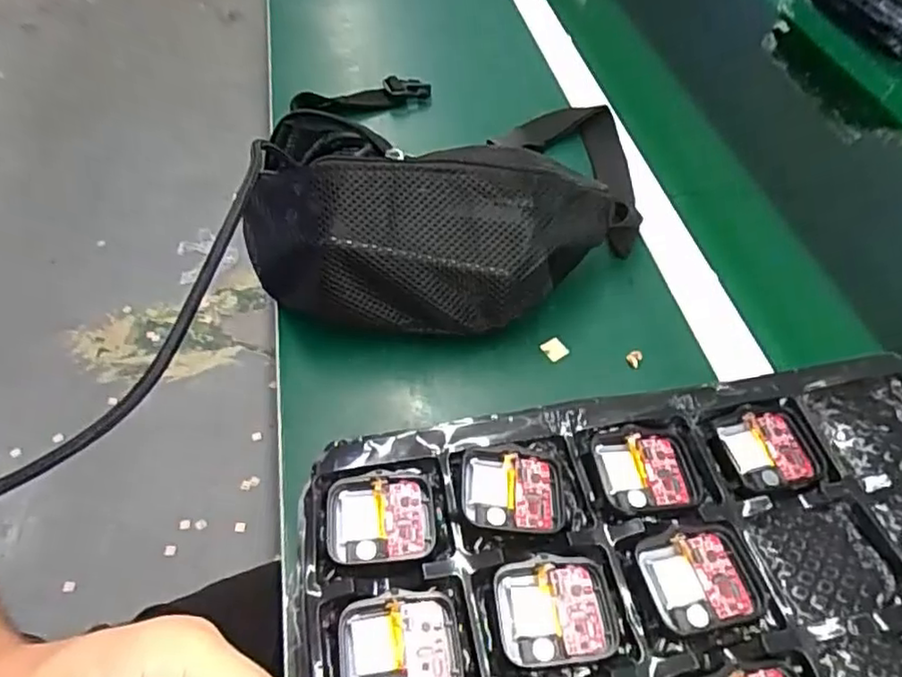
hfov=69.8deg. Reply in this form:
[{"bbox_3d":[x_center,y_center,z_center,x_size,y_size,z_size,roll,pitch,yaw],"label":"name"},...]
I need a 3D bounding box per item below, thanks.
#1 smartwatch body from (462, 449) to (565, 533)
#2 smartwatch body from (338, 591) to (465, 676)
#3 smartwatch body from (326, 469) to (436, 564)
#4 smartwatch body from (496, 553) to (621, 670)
[{"bbox_3d":[0.026,0.063,0.267,0.042,0.006,0.035,4,51,-1],"label":"smartwatch body"},{"bbox_3d":[-0.018,0.111,0.231,0.043,0.007,0.037,-3,51,-7],"label":"smartwatch body"},{"bbox_3d":[-0.028,0.073,0.262,0.043,0.008,0.036,-3,51,-7],"label":"smartwatch body"},{"bbox_3d":[0.039,0.101,0.239,0.043,0.007,0.037,-2,51,-6],"label":"smartwatch body"}]

